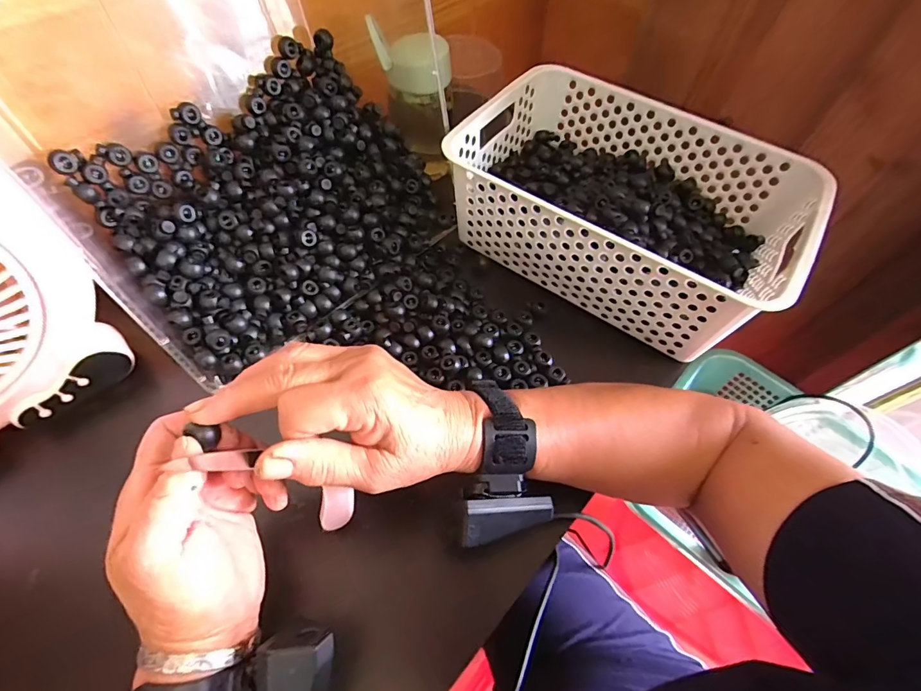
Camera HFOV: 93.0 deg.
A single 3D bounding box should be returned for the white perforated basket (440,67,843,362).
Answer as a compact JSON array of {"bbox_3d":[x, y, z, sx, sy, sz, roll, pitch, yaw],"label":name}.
[{"bbox_3d":[0.155,-0.140,0.429,0.292,0.102,0.206,33,62,16],"label":"white perforated basket"}]

